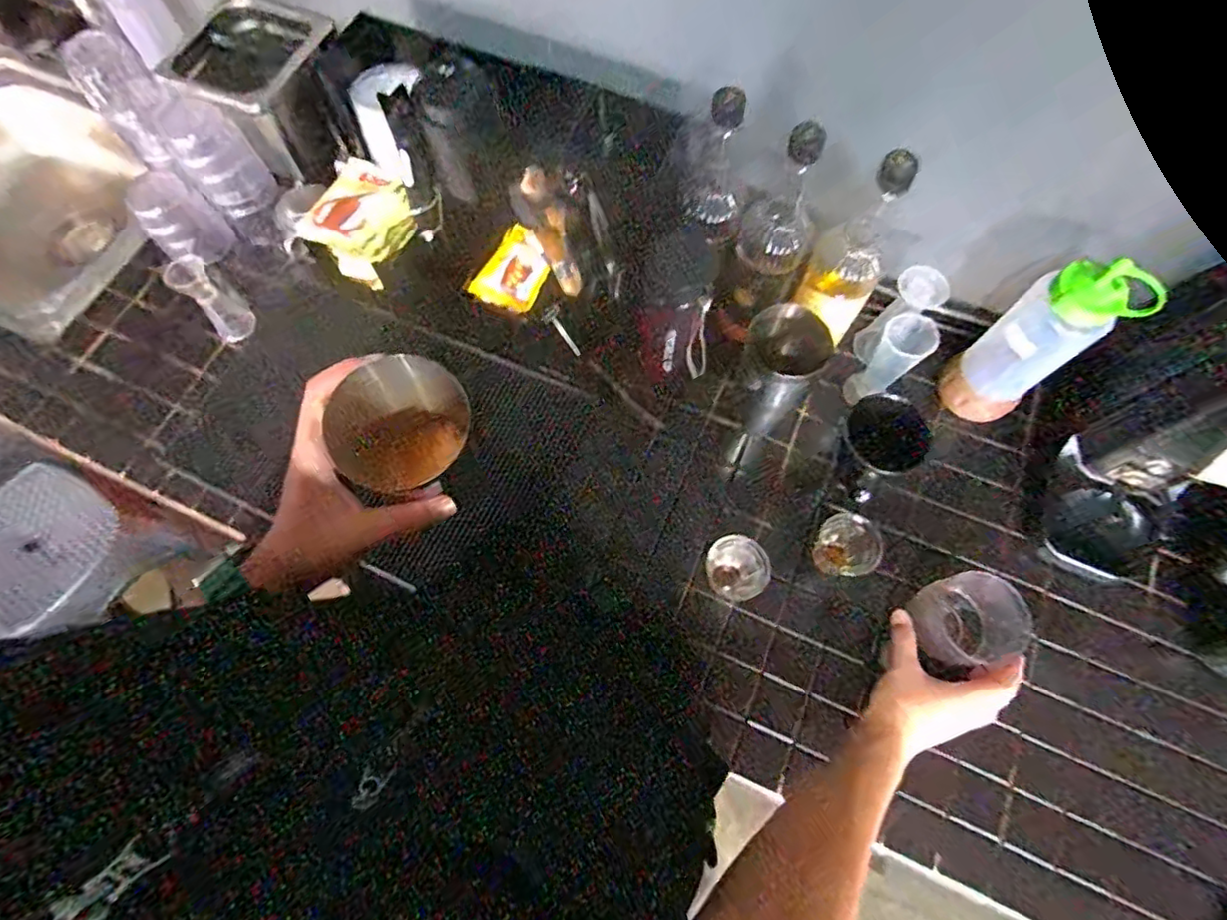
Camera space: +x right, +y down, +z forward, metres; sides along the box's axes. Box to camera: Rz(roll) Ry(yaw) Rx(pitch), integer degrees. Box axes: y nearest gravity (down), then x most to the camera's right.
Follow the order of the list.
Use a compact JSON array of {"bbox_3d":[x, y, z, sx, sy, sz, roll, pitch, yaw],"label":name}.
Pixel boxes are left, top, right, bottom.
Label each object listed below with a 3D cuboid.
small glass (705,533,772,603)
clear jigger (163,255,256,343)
[{"bbox_3d":[0.131,0.112,0.619,0.059,0.066,0.063,-31,72,-11],"label":"small glass"},{"bbox_3d":[-0.485,-0.191,0.719,0.037,0.116,0.047,37,73,13],"label":"clear jigger"}]

